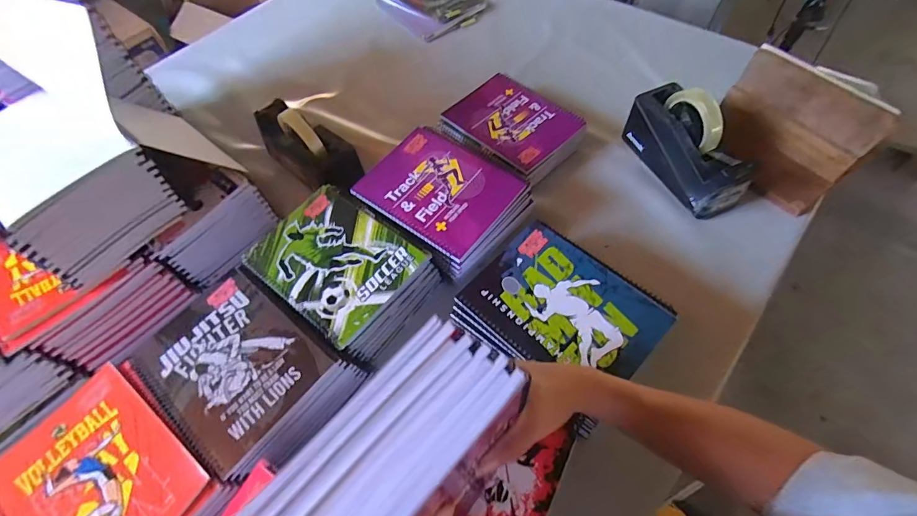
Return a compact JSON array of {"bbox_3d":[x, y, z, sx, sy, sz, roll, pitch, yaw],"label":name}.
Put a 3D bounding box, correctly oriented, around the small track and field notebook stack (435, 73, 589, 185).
[{"bbox_3d":[0.093,-0.223,0.695,0.206,0.040,0.155,38,69,23],"label":"small track and field notebook stack"}]

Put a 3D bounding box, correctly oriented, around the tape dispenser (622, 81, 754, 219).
[{"bbox_3d":[0.350,-0.171,0.628,0.067,0.131,0.204,-24,61,-9],"label":"tape dispenser"}]

